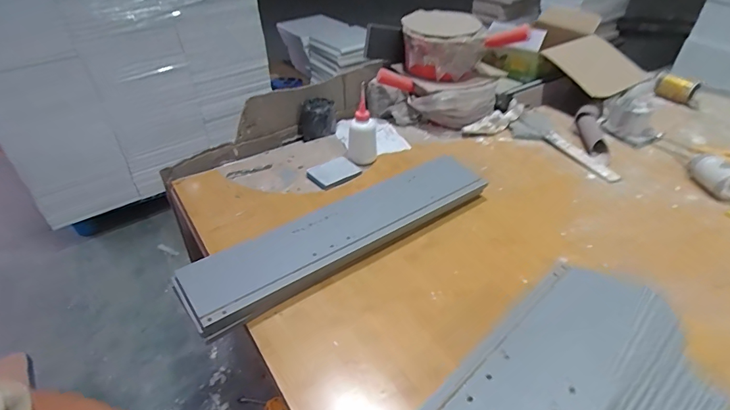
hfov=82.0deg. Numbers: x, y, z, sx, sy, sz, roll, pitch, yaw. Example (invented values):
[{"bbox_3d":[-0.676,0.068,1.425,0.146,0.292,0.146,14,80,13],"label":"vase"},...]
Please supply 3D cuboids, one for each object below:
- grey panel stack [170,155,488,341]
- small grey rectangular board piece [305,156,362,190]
[{"bbox_3d":[-0.024,0.043,0.713,0.560,0.055,0.127,-25,44,-27],"label":"grey panel stack"},{"bbox_3d":[-0.066,-0.069,0.875,0.104,0.013,0.073,-28,45,-30],"label":"small grey rectangular board piece"}]

